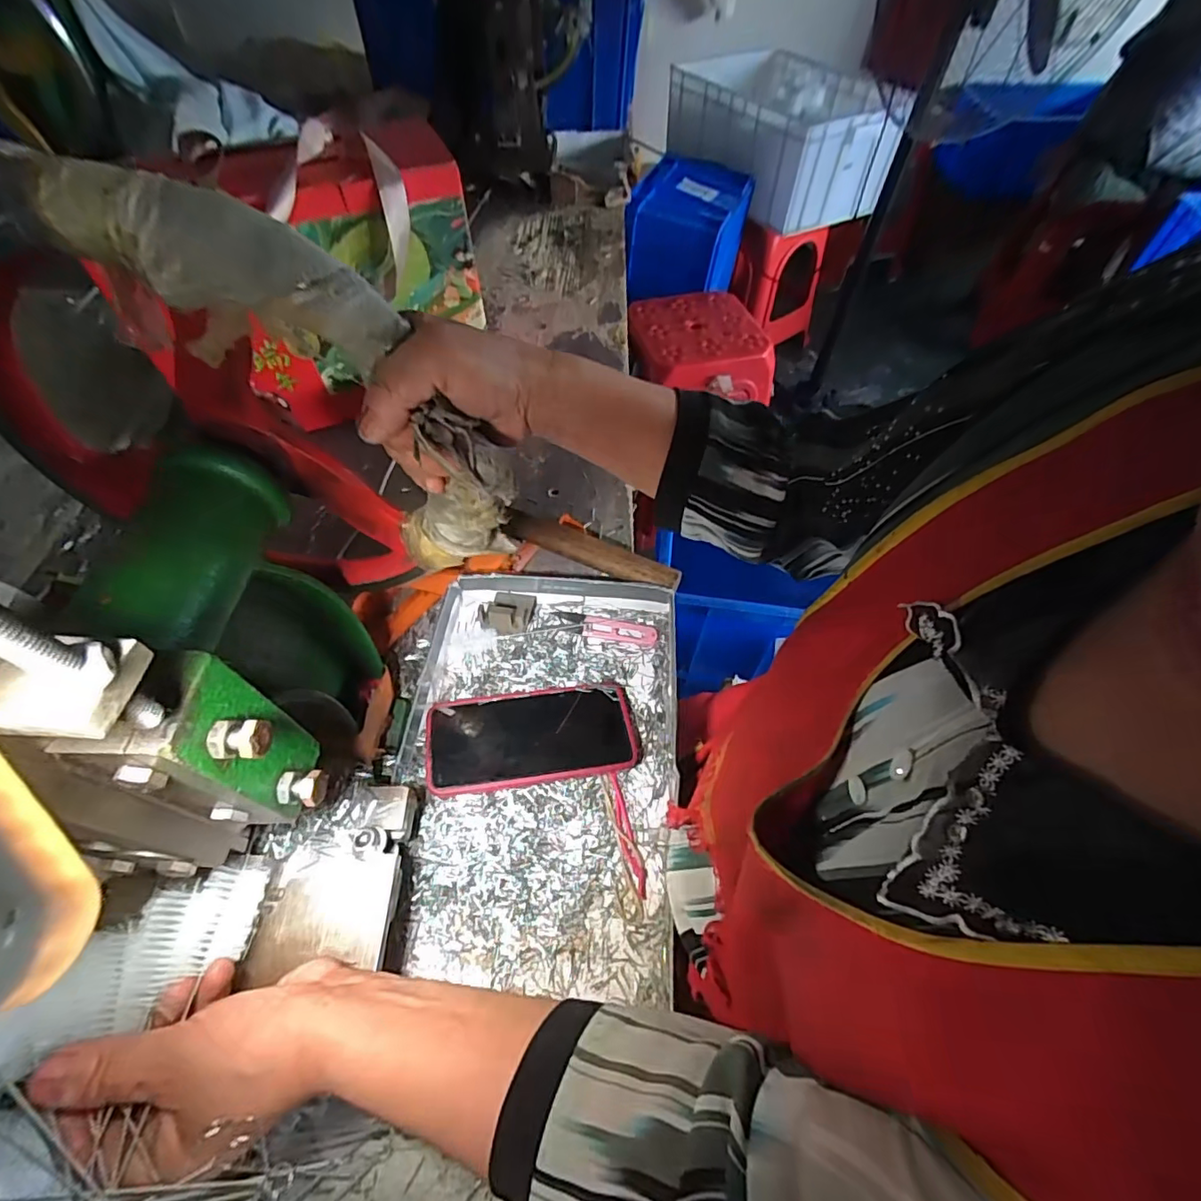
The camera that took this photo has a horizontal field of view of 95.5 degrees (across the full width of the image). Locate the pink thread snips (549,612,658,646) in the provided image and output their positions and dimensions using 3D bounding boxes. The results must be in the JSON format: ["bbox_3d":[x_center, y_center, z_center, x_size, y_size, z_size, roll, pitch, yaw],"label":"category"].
[{"bbox_3d":[0.004,0.025,0.514,0.097,0.005,0.024,9,55,6],"label":"pink thread snips"}]

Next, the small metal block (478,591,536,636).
[{"bbox_3d":[-0.088,0.009,0.512,0.046,0.024,0.045,6,55,4],"label":"small metal block"}]

